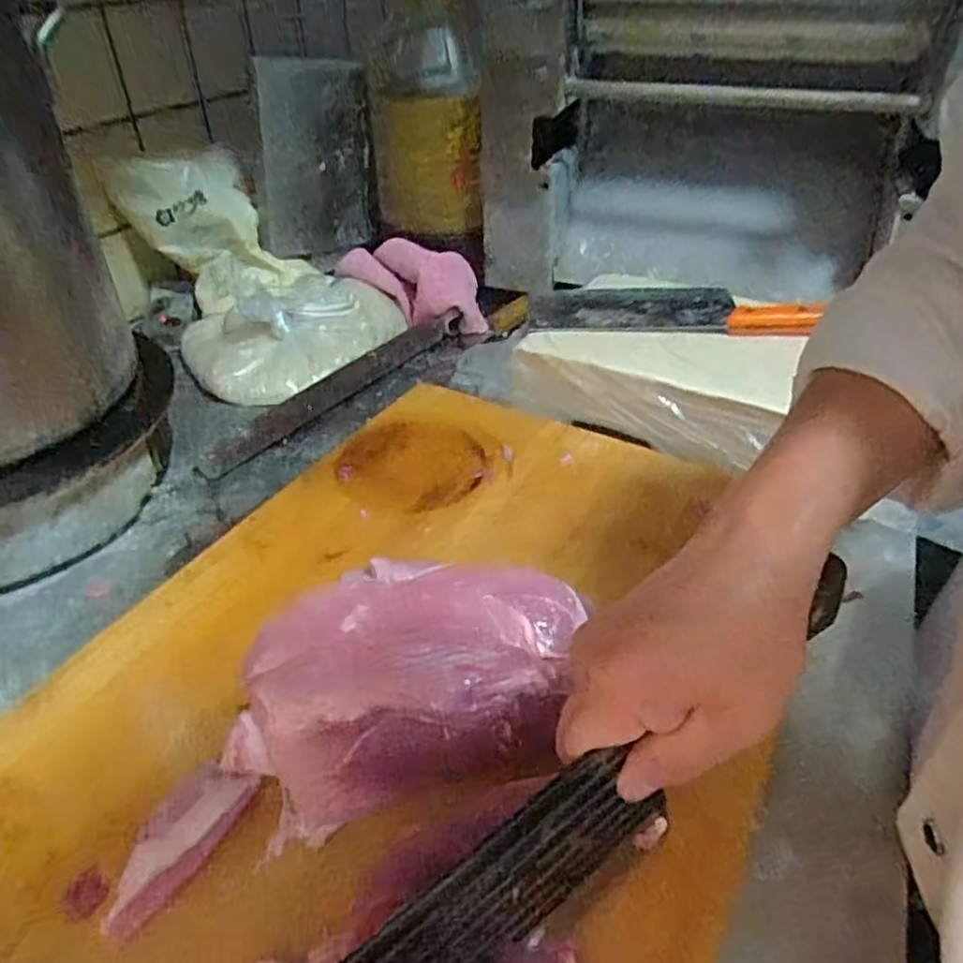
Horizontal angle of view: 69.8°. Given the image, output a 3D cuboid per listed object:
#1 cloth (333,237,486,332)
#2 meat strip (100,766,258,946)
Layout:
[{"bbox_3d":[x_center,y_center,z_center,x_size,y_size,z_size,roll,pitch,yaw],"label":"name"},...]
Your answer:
[{"bbox_3d":[-0.071,-0.223,0.758,0.180,0.065,0.073,24,43,-1],"label":"cloth"},{"bbox_3d":[-0.140,0.165,0.315,0.039,0.008,0.076,19,44,19],"label":"meat strip"}]

